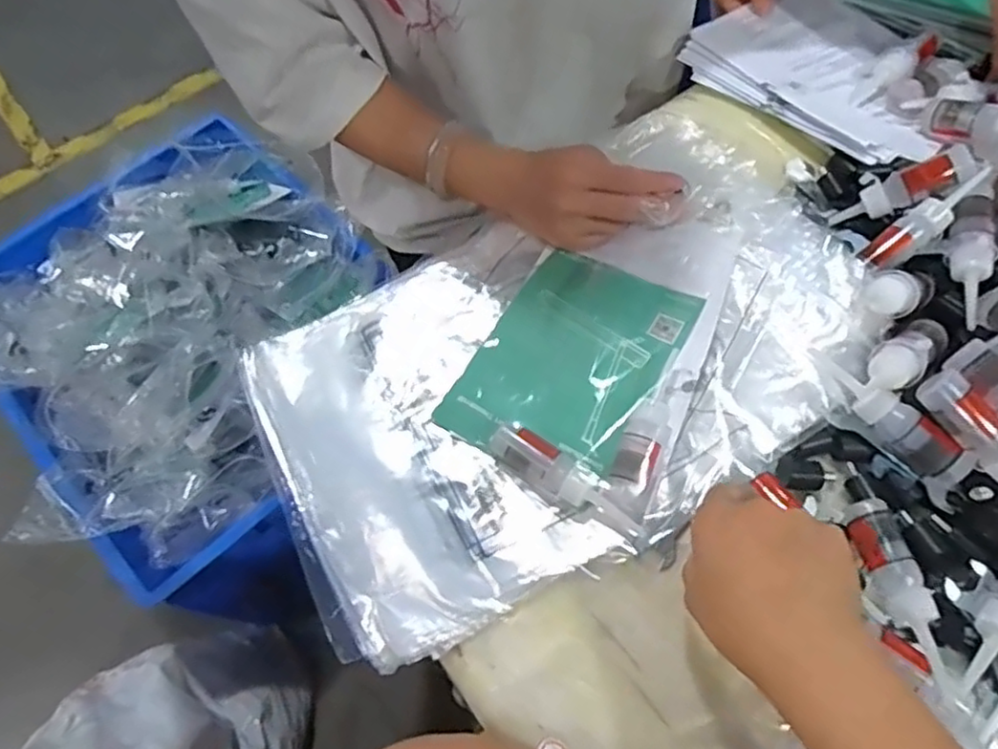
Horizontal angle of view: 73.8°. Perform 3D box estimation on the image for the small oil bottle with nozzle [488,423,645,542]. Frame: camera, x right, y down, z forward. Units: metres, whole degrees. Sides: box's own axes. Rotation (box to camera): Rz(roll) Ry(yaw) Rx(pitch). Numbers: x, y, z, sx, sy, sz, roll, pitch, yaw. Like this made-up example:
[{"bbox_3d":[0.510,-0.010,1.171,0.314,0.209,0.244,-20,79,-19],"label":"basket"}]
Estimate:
[{"bbox_3d":[0.042,0.068,0.420,0.109,0.025,0.026,32,70,16],"label":"small oil bottle with nozzle"}]

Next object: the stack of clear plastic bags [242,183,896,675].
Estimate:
[{"bbox_3d":[0.034,-0.008,0.463,0.412,0.032,0.268,-36,69,-7],"label":"stack of clear plastic bags"}]

